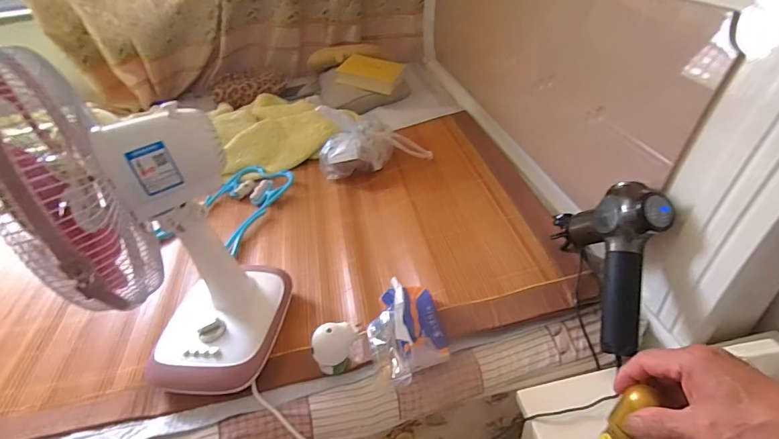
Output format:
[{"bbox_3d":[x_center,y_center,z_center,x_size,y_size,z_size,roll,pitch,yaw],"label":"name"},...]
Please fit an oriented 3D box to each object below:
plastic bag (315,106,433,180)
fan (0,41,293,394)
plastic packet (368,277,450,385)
[{"bbox_3d":[-0.057,-0.244,1.106,0.281,0.197,0.151,-14,38,-9],"label":"plastic bag"},{"bbox_3d":[-0.336,0.032,0.565,0.238,0.510,0.280,-5,38,3],"label":"fan"},{"bbox_3d":[0.030,0.184,0.656,0.121,0.106,0.149,-9,38,-2],"label":"plastic packet"}]

